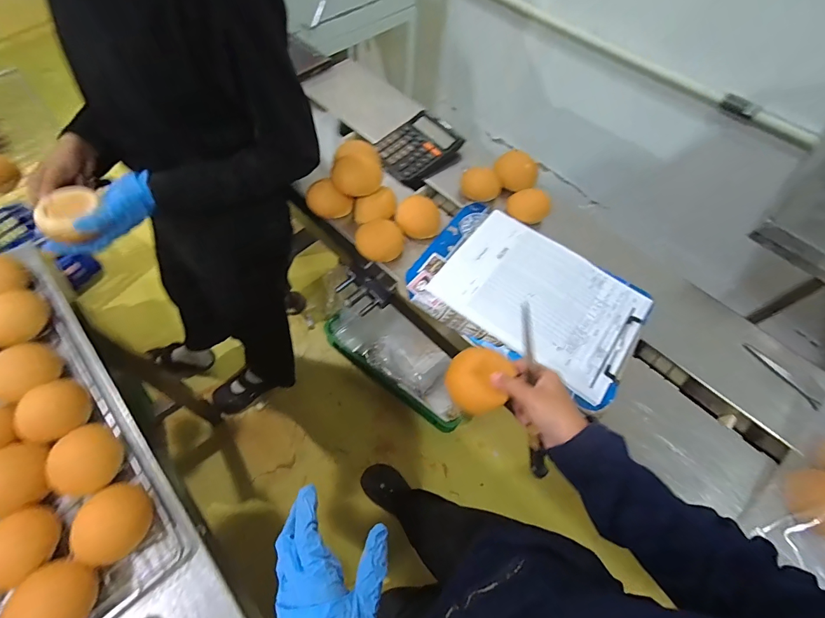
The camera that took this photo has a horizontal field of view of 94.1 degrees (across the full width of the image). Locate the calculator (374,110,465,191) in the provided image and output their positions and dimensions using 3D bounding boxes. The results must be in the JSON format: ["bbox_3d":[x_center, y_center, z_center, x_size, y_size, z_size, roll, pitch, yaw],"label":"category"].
[{"bbox_3d":[0.009,-0.312,0.747,0.159,0.040,0.130,-38,70,-22],"label":"calculator"}]

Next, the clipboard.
[{"bbox_3d":[0.180,-0.029,0.611,0.341,0.020,0.232,33,64,13],"label":"clipboard"}]

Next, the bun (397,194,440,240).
[{"bbox_3d":[0.010,-0.155,0.648,0.073,0.038,0.063,5,61,-1],"label":"bun"}]

